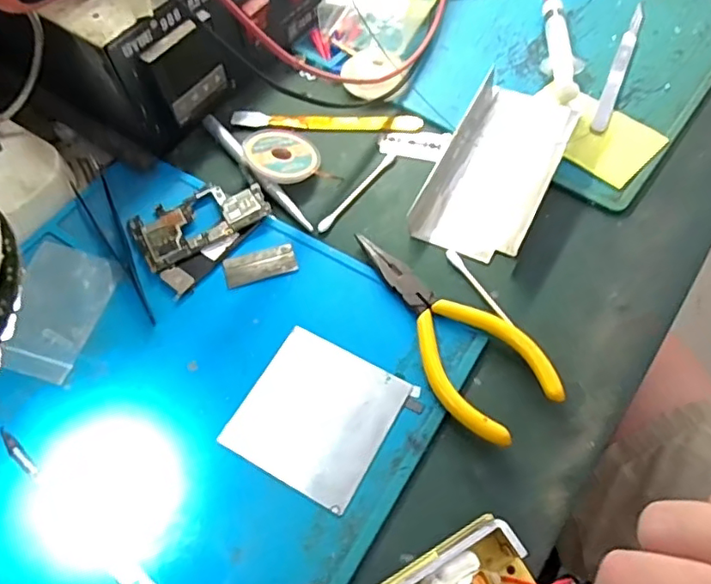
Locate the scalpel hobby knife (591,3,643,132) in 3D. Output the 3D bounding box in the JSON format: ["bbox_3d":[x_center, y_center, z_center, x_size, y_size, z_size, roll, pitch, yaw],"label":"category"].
[{"bbox_3d":[0.173,-0.149,0.372,0.009,0.004,0.129,21,64,14],"label":"scalpel hobby knife"}]

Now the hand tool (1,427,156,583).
[{"bbox_3d":[-0.116,0.102,0.247,0.129,0.005,0.009,34,68,19],"label":"hand tool"}]

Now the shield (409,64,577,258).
[{"bbox_3d":[0.084,-0.075,0.334,0.062,0.011,0.129,25,65,15],"label":"shield"}]

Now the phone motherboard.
[{"bbox_3d":[-0.088,-0.042,0.324,0.073,0.007,0.041,-28,63,-12],"label":"phone motherboard"}]

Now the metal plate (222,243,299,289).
[{"bbox_3d":[-0.052,-0.015,0.310,0.038,0.004,0.018,-16,62,-6],"label":"metal plate"}]

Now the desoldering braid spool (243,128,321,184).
[{"bbox_3d":[-0.043,-0.083,0.342,0.045,0.005,0.045,7,51,-8],"label":"desoldering braid spool"}]

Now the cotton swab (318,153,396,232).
[{"bbox_3d":[0.001,-0.060,0.336,0.006,0.004,0.071,33,68,19],"label":"cotton swab"}]

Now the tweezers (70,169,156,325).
[{"bbox_3d":[-0.136,-0.026,0.320,0.018,0.005,0.111,-25,63,-11],"label":"tweezers"}]

